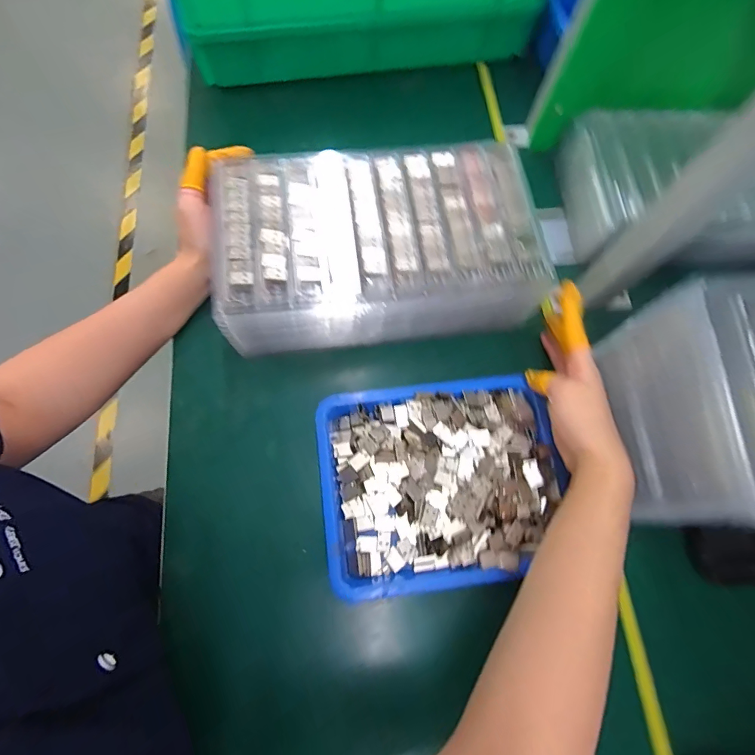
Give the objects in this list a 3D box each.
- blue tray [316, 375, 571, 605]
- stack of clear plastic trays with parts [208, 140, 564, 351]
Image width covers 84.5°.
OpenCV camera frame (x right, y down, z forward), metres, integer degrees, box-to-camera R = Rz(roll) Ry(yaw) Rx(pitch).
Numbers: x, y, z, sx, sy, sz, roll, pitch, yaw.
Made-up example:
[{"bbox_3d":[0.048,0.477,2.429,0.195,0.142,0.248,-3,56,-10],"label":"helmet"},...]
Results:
[{"bbox_3d":[0.055,0.090,0.370,0.205,0.029,0.171,-7,72,-5],"label":"blue tray"},{"bbox_3d":[0.003,-0.126,0.404,0.291,0.079,0.170,-5,74,-3],"label":"stack of clear plastic trays with parts"}]

